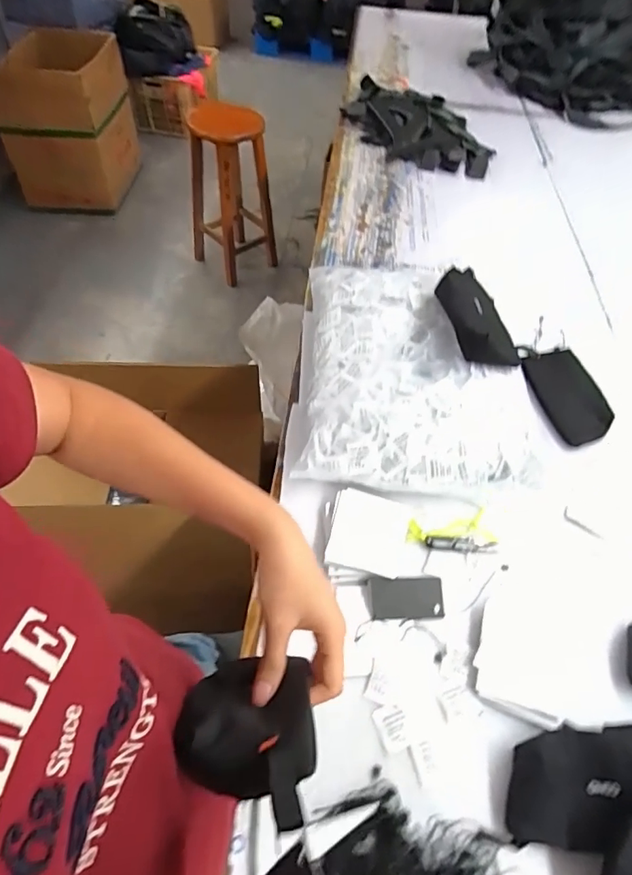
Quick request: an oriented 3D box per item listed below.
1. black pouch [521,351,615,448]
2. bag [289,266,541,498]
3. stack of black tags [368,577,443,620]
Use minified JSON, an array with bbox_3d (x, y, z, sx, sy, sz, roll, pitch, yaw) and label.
[{"bbox_3d":[0.407,-0.073,0.802,0.090,0.040,0.180,-1,53,-5],"label":"black pouch"},{"bbox_3d":[0.146,-0.109,0.777,0.337,0.109,0.428,4,53,-1],"label":"bag"},{"bbox_3d":[0.111,0.197,0.605,0.086,0.008,0.047,-3,68,1],"label":"stack of black tags"}]

